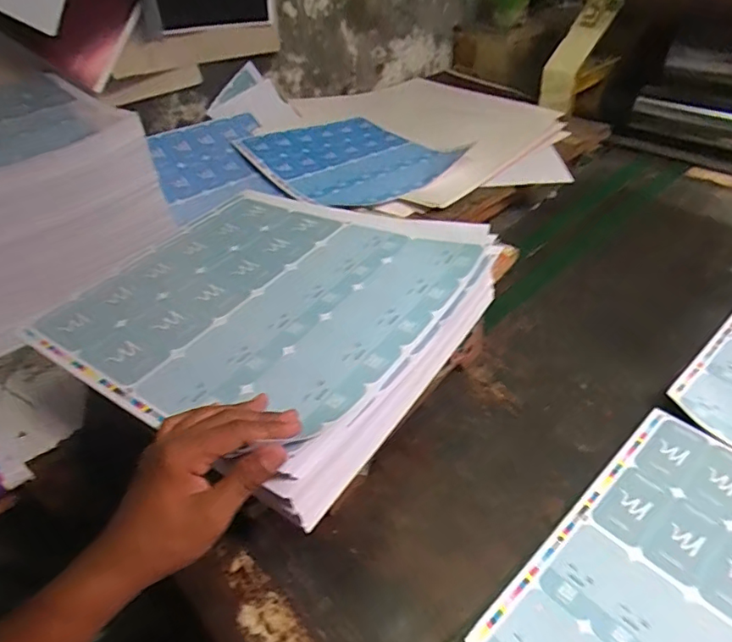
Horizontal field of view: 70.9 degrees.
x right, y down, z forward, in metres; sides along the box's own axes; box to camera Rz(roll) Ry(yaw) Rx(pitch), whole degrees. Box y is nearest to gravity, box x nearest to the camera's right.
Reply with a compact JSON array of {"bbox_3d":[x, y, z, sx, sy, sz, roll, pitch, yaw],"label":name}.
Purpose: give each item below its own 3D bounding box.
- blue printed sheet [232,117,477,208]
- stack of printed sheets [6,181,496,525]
[{"bbox_3d":[-0.038,-0.342,1.061,0.335,0.043,0.381,-27,44,-24],"label":"blue printed sheet"},{"bbox_3d":[-0.111,-0.012,0.575,0.398,0.094,0.352,20,48,27],"label":"stack of printed sheets"}]

